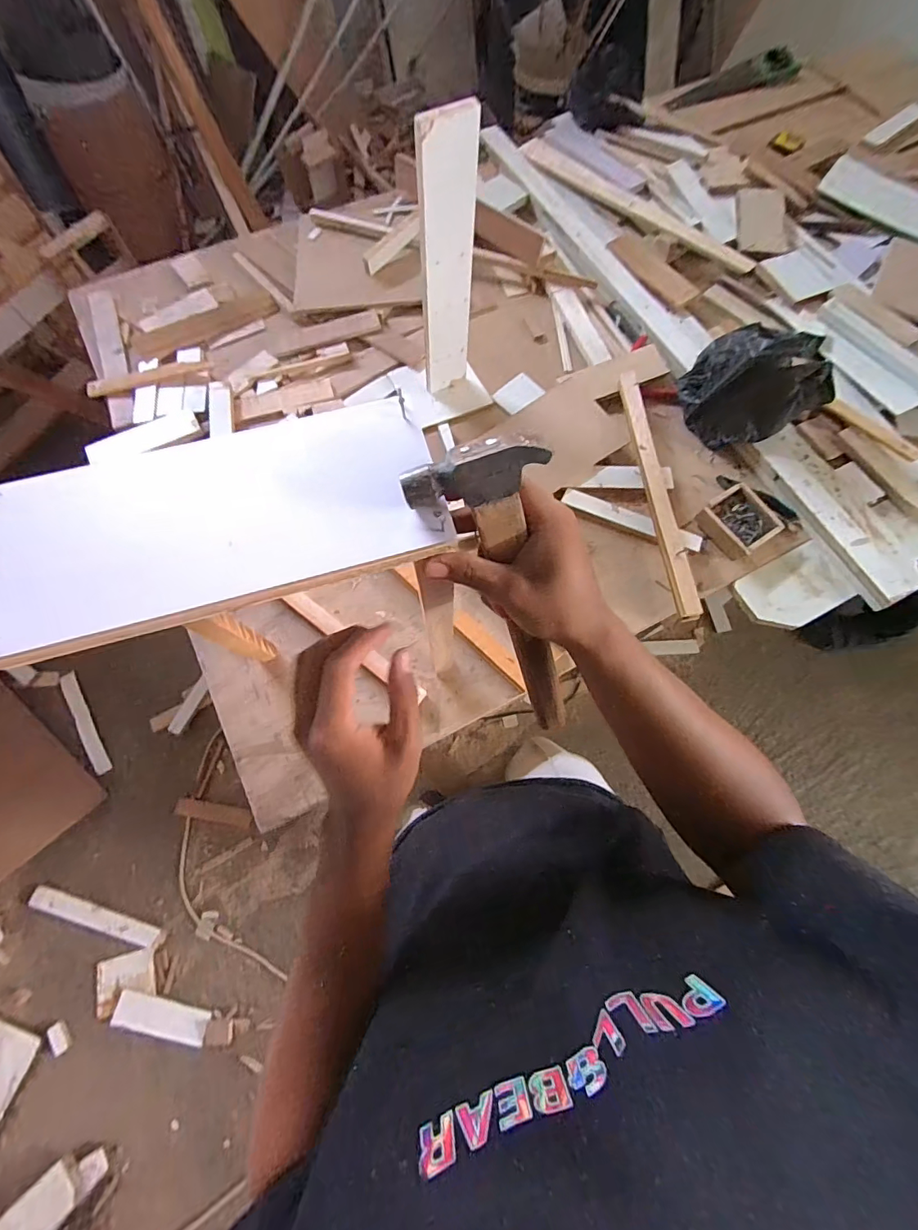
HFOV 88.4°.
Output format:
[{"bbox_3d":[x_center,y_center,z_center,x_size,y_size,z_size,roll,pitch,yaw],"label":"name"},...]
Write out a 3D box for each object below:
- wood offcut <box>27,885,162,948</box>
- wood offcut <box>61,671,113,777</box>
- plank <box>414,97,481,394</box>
[{"bbox_3d":[-0.956,0.801,1.245,0.364,0.035,0.046,17,71,4],"label":"wood offcut"},{"bbox_3d":[-1.139,0.329,1.439,0.050,0.015,0.331,-29,79,-10],"label":"wood offcut"},{"bbox_3d":[-0.016,-0.512,0.726,0.086,0.392,0.021,-23,73,-9],"label":"plank"}]

